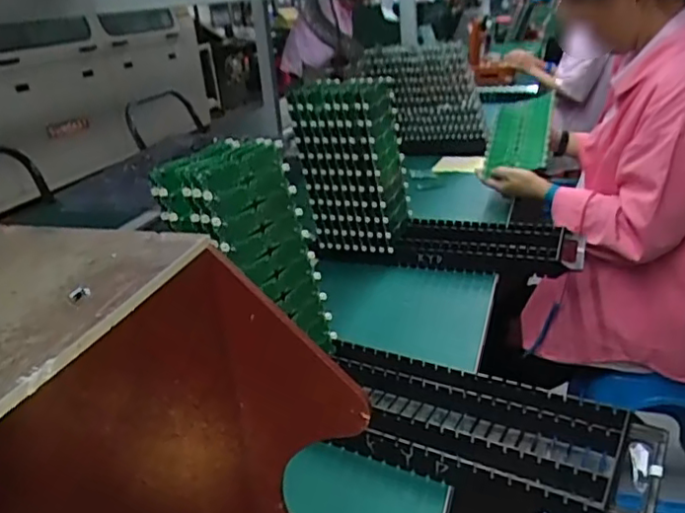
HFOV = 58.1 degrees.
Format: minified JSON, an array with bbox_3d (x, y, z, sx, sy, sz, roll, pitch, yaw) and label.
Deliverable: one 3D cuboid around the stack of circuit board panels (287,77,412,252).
[{"bbox_3d":[0.017,-0.154,1.020,0.163,0.247,0.134,4,25,21],"label":"stack of circuit board panels"}]

